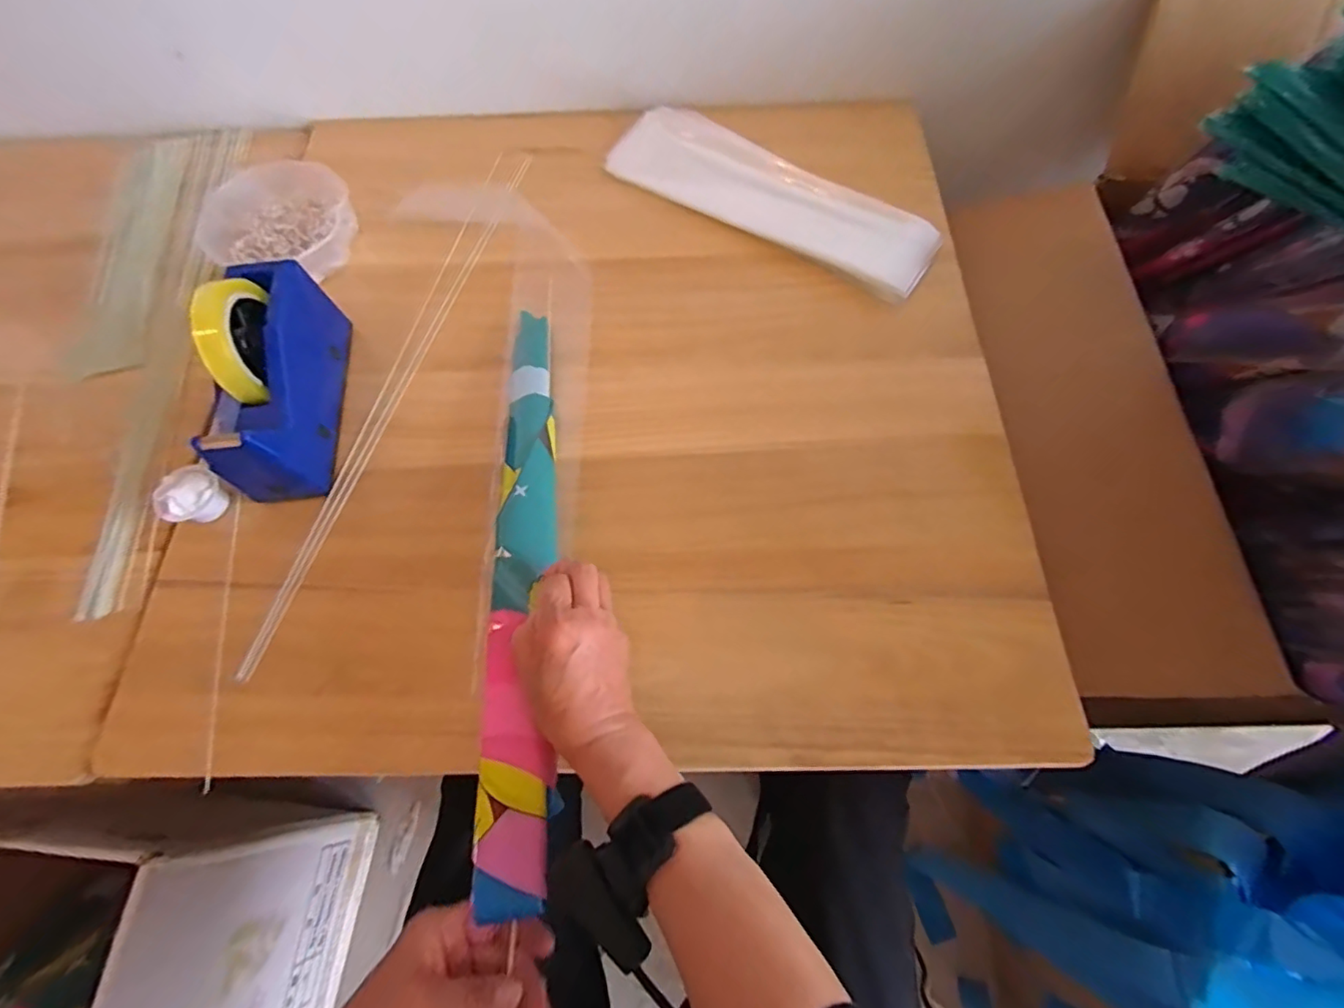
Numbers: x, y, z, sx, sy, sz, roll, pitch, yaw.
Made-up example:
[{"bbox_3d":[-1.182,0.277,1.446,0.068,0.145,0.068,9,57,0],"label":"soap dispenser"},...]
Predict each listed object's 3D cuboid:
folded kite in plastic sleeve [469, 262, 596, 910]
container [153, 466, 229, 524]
[{"bbox_3d":[-0.118,-0.005,0.489,0.075,0.030,0.579,-4,59,1],"label":"folded kite in plastic sleeve"},{"bbox_3d":[-0.434,-0.005,0.515,0.039,0.040,0.050,18,69,10],"label":"container"}]

